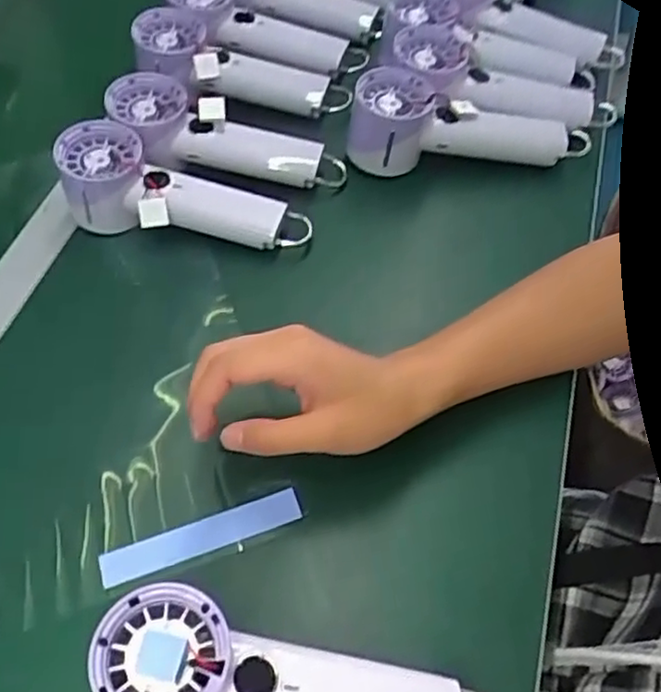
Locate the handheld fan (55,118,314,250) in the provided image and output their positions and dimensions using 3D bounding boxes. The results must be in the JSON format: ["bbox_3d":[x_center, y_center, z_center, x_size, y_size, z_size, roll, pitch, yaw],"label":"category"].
[{"bbox_3d":[-0.114,-0.106,0.538,0.197,0.061,0.067,18,56,-3],"label":"handheld fan"}]

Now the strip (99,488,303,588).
[{"bbox_3d":[-0.075,0.112,0.409,0.116,0.004,0.020,-18,63,-11],"label":"strip"}]

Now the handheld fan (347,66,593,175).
[{"bbox_3d":[0.110,-0.177,0.579,0.189,0.058,0.059,4,53,-12],"label":"handheld fan"}]

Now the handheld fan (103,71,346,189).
[{"bbox_3d":[-0.083,-0.171,0.565,0.195,0.046,0.072,16,54,-11],"label":"handheld fan"}]

